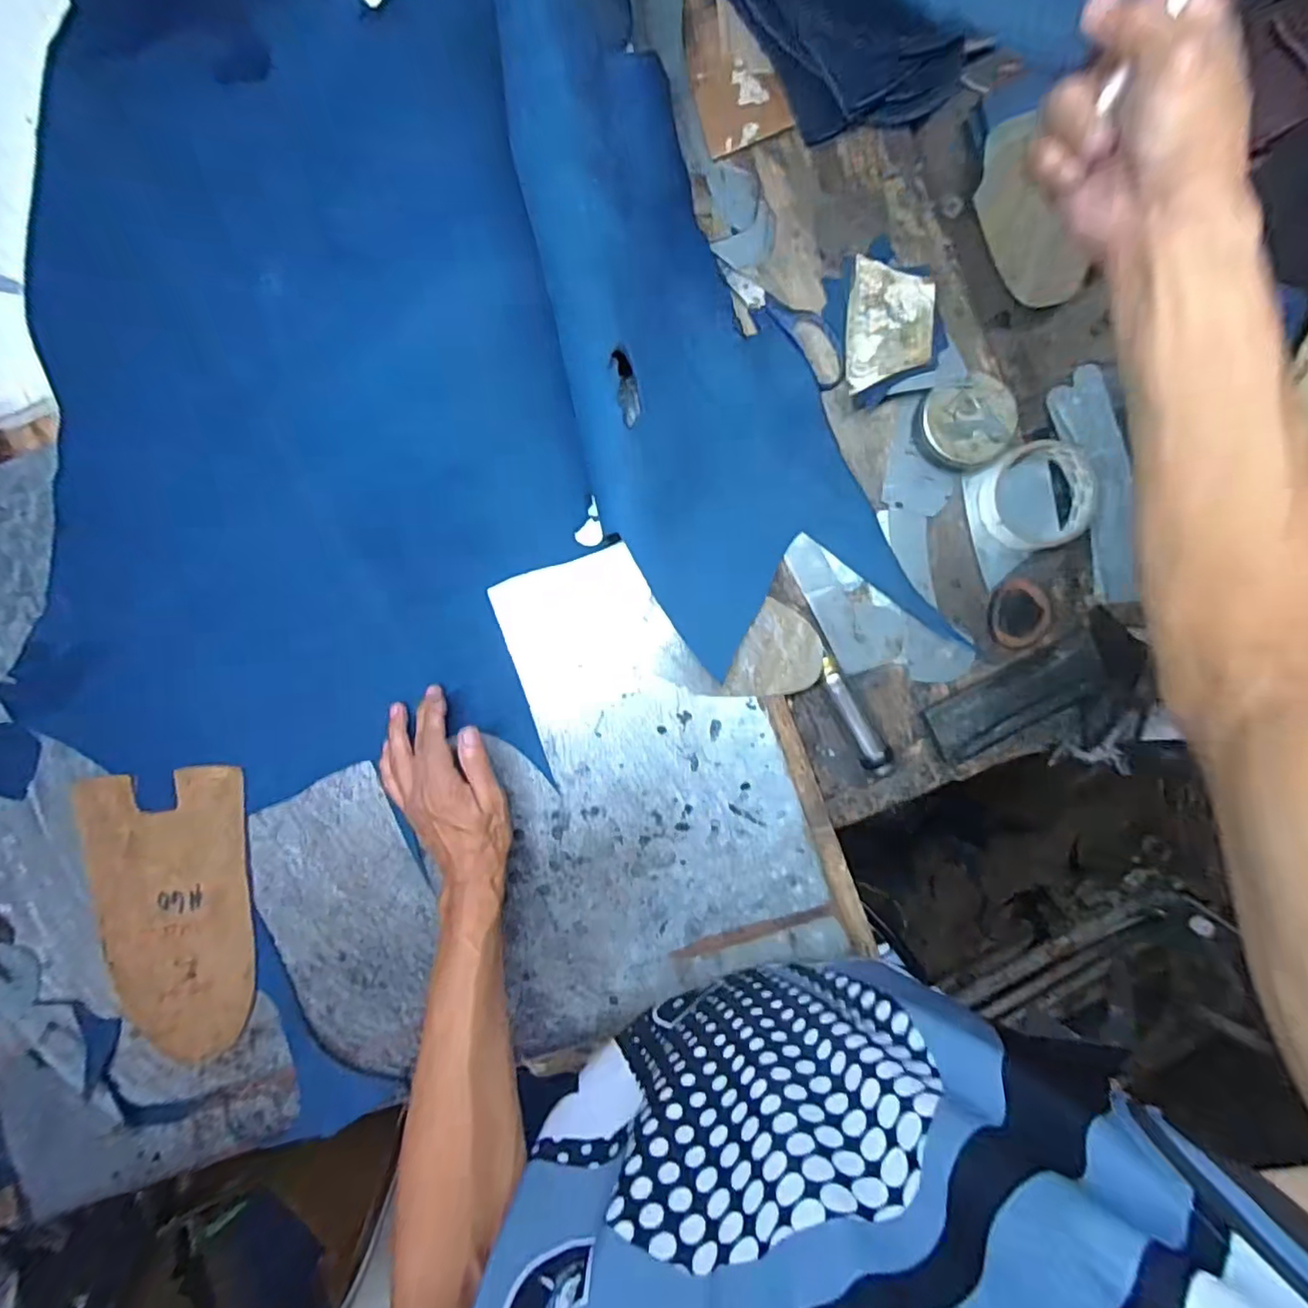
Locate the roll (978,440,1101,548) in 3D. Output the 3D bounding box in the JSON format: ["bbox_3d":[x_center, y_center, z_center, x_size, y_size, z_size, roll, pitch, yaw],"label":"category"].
[{"bbox_3d":[0.320,-0.130,0.492,0.089,0.025,0.084,0,96,-2],"label":"roll"}]

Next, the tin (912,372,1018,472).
[{"bbox_3d":[0.259,-0.190,0.486,0.076,0.020,0.070,0,96,-2],"label":"tin"}]

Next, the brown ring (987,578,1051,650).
[{"bbox_3d":[0.313,-0.034,0.503,0.050,0.012,0.058,-3,96,-1],"label":"brown ring"}]

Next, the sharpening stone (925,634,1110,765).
[{"bbox_3d":[0.307,0.038,0.503,0.152,0.017,0.053,-26,96,1],"label":"sharpening stone"}]

